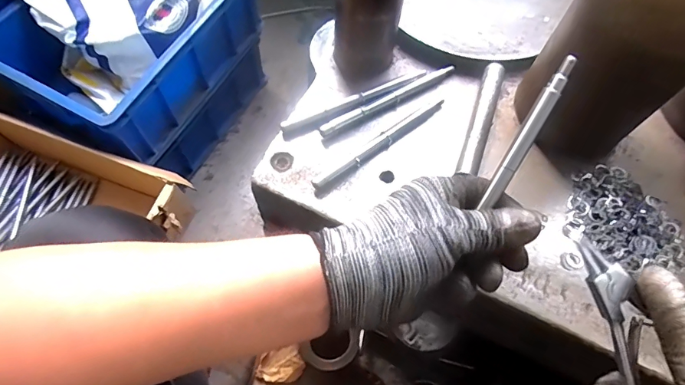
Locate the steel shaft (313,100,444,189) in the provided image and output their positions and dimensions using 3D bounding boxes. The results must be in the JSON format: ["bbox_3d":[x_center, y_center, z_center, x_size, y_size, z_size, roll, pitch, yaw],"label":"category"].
[{"bbox_3d":[0.038,-0.050,0.424,0.160,0.009,0.012,-37,72,-18],"label":"steel shaft"}]

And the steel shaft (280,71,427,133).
[{"bbox_3d":[0.014,-0.094,0.443,0.162,0.013,0.013,-25,69,-14],"label":"steel shaft"}]

